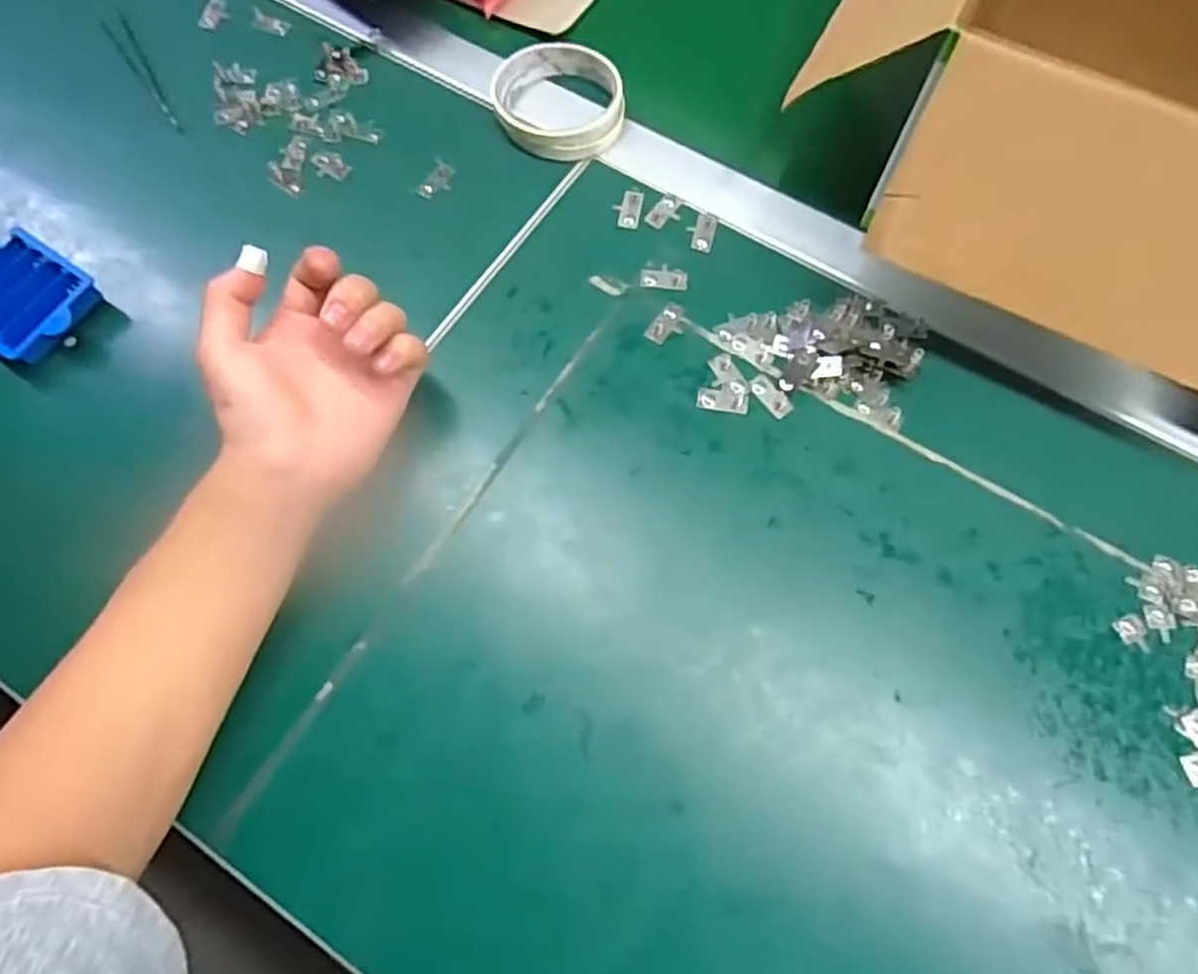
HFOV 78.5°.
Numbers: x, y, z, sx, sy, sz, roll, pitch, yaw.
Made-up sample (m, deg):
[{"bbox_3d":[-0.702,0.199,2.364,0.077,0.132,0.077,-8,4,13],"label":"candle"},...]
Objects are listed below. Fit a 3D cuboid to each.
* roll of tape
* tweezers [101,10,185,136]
[{"bbox_3d":[-0.028,-0.267,0.504,0.087,0.019,0.090,0,69,0],"label":"roll of tape"},{"bbox_3d":[-0.318,-0.291,0.511,0.016,0.004,0.129,-32,73,-12],"label":"tweezers"}]

